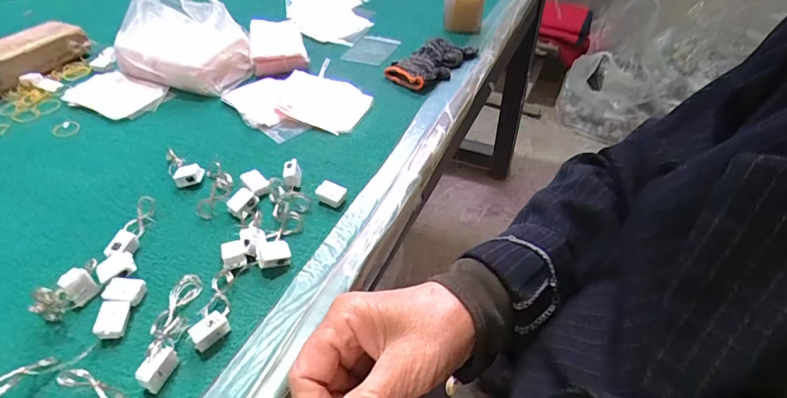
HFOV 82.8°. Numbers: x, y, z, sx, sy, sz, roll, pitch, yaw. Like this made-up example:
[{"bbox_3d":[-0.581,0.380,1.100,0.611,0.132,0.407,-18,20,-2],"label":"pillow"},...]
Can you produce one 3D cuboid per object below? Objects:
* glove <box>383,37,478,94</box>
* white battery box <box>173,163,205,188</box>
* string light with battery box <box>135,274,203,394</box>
[{"bbox_3d":[0.055,-0.207,0.641,0.077,0.037,0.139,28,50,28],"label":"glove"},{"bbox_3d":[-0.218,-0.024,0.477,0.031,0.018,0.019,-21,46,-20],"label":"white battery box"},{"bbox_3d":[-0.174,0.095,0.343,0.028,0.026,0.096,-4,43,-3],"label":"string light with battery box"}]

